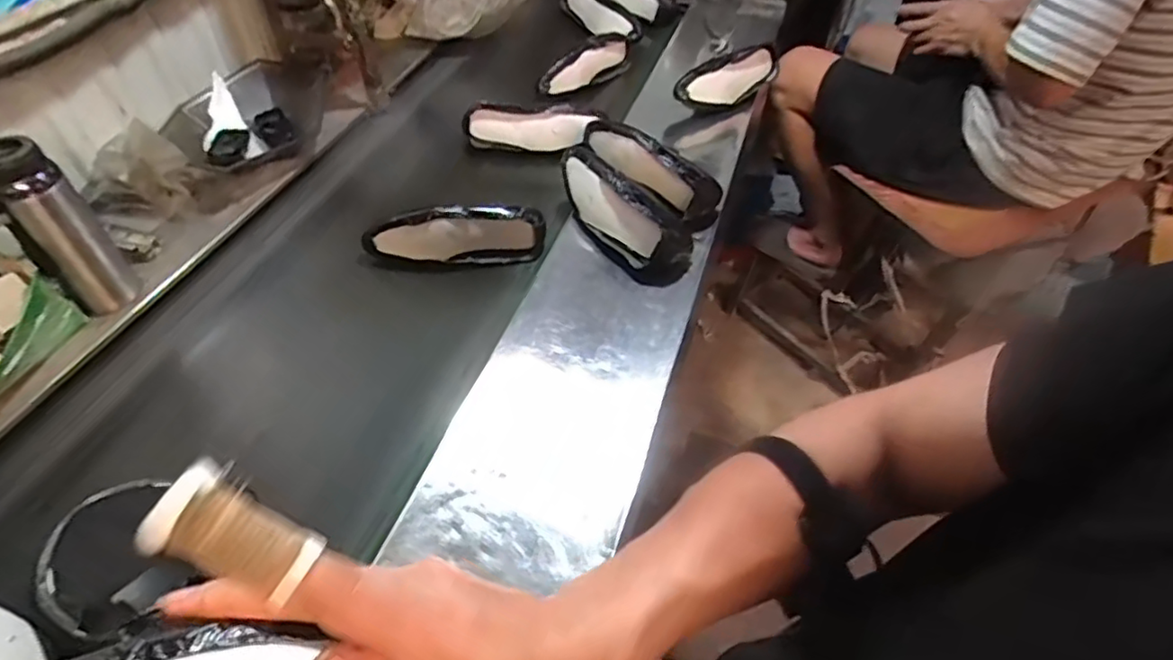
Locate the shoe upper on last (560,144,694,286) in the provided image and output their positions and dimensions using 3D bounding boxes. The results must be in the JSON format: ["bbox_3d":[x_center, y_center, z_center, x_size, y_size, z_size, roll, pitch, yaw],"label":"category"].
[{"bbox_3d":[0.056,-0.188,1.031,0.103,0.102,0.279,-28,57,-26],"label":"shoe upper on last"}]

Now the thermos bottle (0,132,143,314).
[{"bbox_3d":[-0.657,-0.126,0.796,0.082,0.245,0.062,-32,58,-27],"label":"thermos bottle"}]

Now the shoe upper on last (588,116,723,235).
[{"bbox_3d":[0.100,-0.283,1.086,0.294,0.093,0.084,38,57,25],"label":"shoe upper on last"}]

